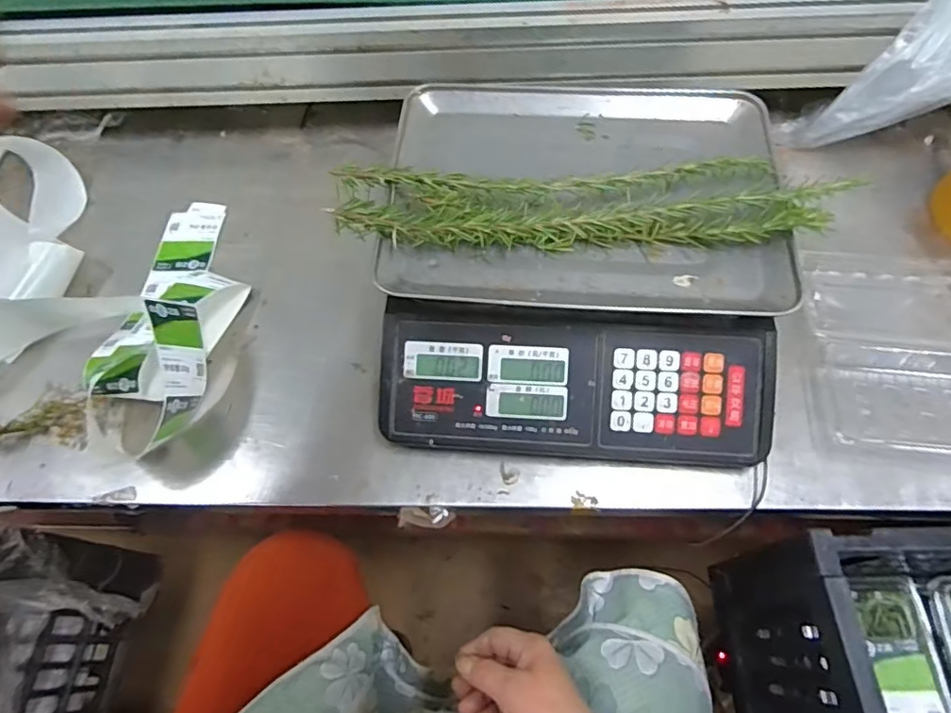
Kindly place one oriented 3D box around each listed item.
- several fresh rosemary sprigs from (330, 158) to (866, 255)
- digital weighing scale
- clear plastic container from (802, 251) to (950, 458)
[{"bbox_3d":[0.081,-0.126,0.454,0.387,0.030,0.080,-1,62,3],"label":"several fresh rosemary sprigs"},{"bbox_3d":[0.088,-0.083,0.494,0.322,0.118,0.330,2,63,5],"label":"digital weighing scale"},{"bbox_3d":[0.386,-0.010,0.489,0.167,0.029,0.198,5,63,6],"label":"clear plastic container"}]

